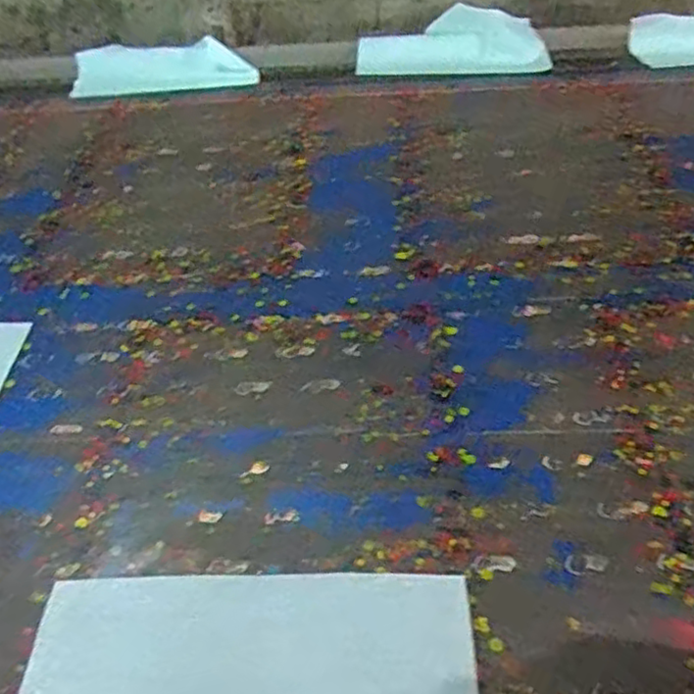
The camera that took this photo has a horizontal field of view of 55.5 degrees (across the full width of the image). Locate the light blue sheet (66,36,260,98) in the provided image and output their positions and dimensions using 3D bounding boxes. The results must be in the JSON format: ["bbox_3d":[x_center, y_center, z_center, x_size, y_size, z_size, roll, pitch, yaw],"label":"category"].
[{"bbox_3d":[-0.334,-0.509,1.199,0.331,0.046,0.115,-9,48,-3],"label":"light blue sheet"}]

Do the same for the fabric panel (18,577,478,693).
[{"bbox_3d":[-0.077,0.264,0.509,0.346,0.007,0.170,-2,48,3],"label":"fabric panel"}]

